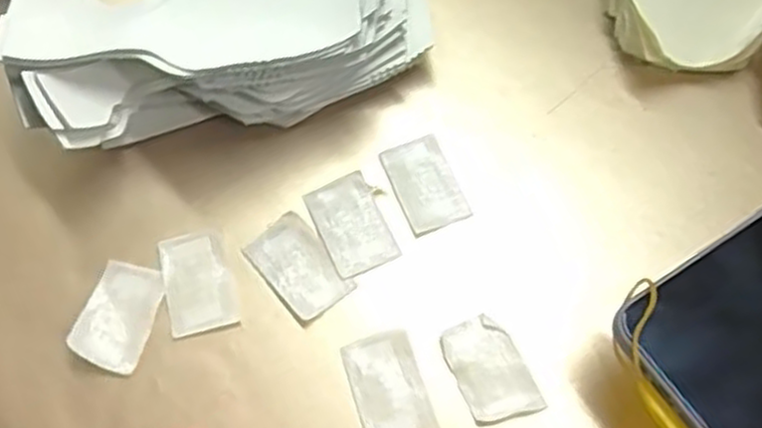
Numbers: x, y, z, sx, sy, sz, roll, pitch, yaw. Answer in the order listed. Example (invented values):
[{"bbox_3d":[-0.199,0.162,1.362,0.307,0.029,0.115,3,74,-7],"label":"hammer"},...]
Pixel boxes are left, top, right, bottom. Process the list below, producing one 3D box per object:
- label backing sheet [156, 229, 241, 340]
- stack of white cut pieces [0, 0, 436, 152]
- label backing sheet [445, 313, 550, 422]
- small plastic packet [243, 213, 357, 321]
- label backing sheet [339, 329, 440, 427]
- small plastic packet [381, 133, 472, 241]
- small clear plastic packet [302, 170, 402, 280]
[{"bbox_3d":[-0.096,0.035,0.397,0.034,0.004,0.055,-15,65,-8],"label":"label backing sheet"},{"bbox_3d":[-0.082,-0.099,0.416,0.225,0.072,0.100,-13,65,-7],"label":"stack of white cut pieces"},{"bbox_3d":[0.053,0.076,0.373,0.034,0.004,0.051,-22,66,-11],"label":"label backing sheet"},{"bbox_3d":[-0.042,0.027,0.395,0.034,0.004,0.054,-38,70,-17],"label":"small plastic packet"},{"bbox_3d":[0.004,0.085,0.369,0.034,0.004,0.054,-17,66,-8],"label":"label backing sheet"},{"bbox_3d":[0.024,-0.017,0.418,0.034,0.004,0.053,-20,66,-10],"label":"small plastic packet"},{"bbox_3d":[-0.016,0.005,0.410,0.035,0.004,0.054,-22,67,-11],"label":"small clear plastic packet"}]

